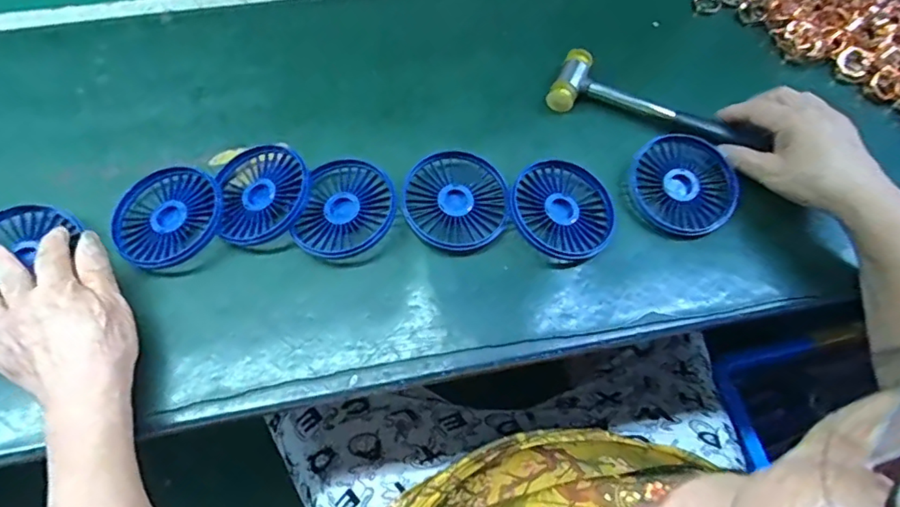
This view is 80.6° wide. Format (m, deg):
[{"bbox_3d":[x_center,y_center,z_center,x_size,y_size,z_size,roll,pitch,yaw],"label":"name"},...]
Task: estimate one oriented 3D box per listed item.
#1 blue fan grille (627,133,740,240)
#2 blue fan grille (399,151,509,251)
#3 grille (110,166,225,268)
[{"bbox_3d":[0.195,-0.058,0.450,0.088,0.016,0.089,1,64,-1],"label":"blue fan grille"},{"bbox_3d":[0.004,-0.042,0.443,0.085,0.019,0.086,1,64,-1],"label":"blue fan grille"},{"bbox_3d":[-0.227,-0.033,0.422,0.085,0.011,0.079,-40,71,-19],"label":"grille"}]

